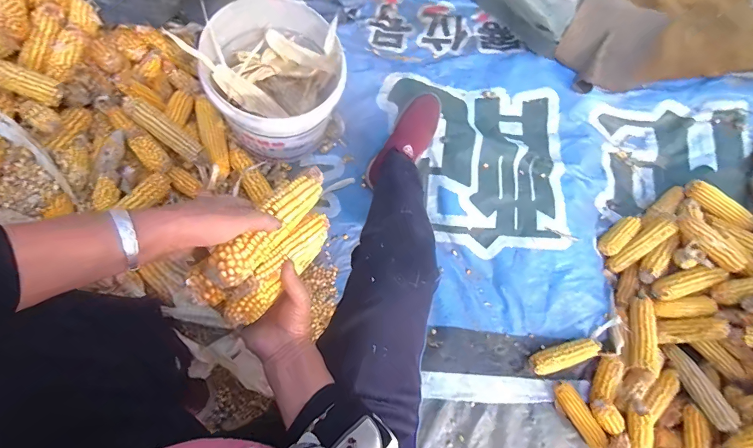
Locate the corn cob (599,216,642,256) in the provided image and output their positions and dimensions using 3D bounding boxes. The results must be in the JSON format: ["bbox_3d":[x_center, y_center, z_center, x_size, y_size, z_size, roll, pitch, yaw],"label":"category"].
[{"bbox_3d":[0.607,0.028,0.957,0.054,0.039,0.118,39,101,7],"label":"corn cob"}]

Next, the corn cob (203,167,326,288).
[{"bbox_3d":[-0.123,-0.001,0.454,0.042,0.036,0.178,32,54,6],"label":"corn cob"}]

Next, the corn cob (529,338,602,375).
[{"bbox_3d":[0.442,0.303,0.884,0.165,0.044,0.049,-21,79,-5],"label":"corn cob"}]

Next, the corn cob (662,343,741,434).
[{"bbox_3d":[0.716,0.360,0.853,0.049,0.038,0.187,-12,47,-3],"label":"corn cob"}]

